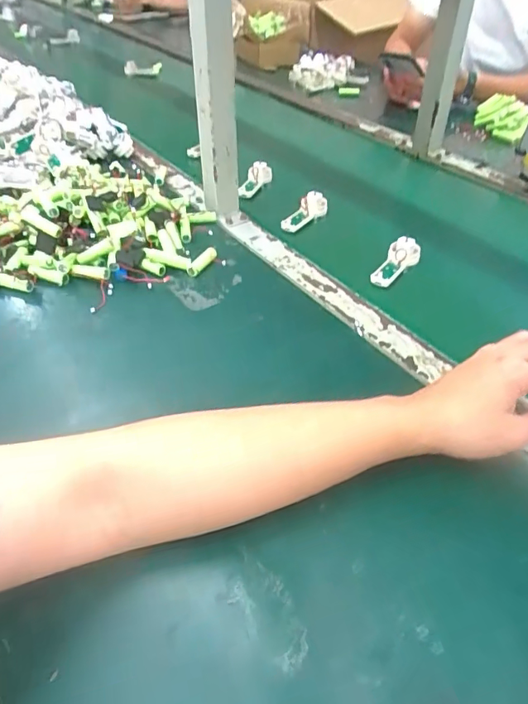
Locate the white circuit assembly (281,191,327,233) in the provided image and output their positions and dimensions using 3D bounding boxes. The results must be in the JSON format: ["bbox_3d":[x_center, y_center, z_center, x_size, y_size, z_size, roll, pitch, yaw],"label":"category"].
[{"bbox_3d":[0.060,-0.205,0.716,0.036,0.021,0.093,21,47,23],"label":"white circuit assembly"}]

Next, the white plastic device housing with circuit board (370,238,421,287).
[{"bbox_3d":[0.167,-0.113,0.618,0.039,0.030,0.080,20,46,22],"label":"white plastic device housing with circuit board"}]

